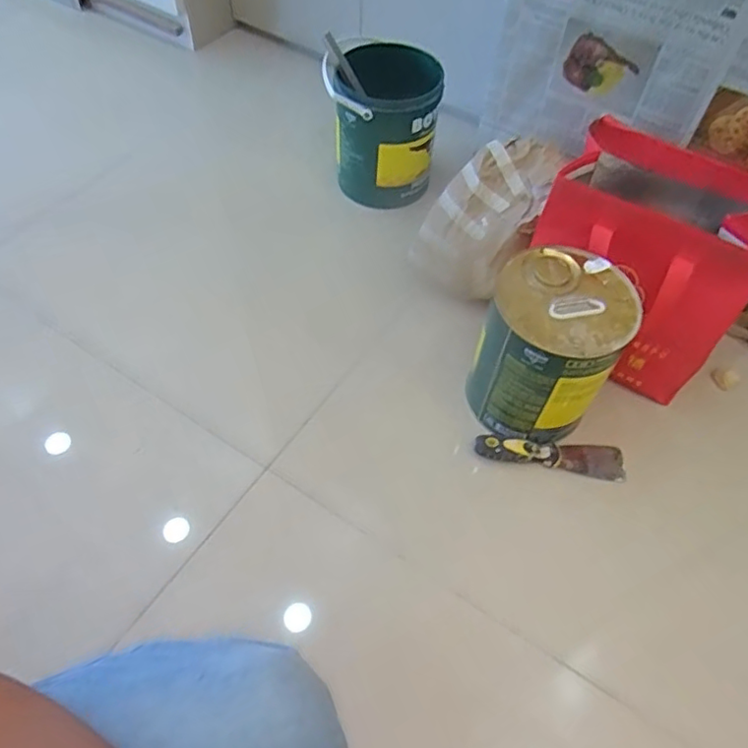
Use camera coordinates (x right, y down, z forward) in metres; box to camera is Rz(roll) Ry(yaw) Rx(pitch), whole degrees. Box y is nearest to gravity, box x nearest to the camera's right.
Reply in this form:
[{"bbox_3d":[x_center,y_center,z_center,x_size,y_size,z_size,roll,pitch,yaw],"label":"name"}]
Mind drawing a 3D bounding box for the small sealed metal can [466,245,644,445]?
[{"bbox_3d":[0.215,-0.031,0.761,0.159,0.182,0.161,2,55,-2],"label":"small sealed metal can"}]

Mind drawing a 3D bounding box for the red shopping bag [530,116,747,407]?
[{"bbox_3d":[0.351,-0.139,0.821,0.268,0.263,0.170,32,60,18],"label":"red shopping bag"}]

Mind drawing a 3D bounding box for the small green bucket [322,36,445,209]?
[{"bbox_3d":[0.012,-0.412,1.016,0.176,0.206,0.156,3,55,-1],"label":"small green bucket"}]

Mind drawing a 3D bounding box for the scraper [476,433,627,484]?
[{"bbox_3d":[0.228,0.102,0.789,0.191,0.025,0.044,8,55,2],"label":"scraper"}]

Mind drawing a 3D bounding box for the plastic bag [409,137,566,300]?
[{"bbox_3d":[0.162,-0.219,0.877,0.167,0.191,0.152,-34,64,-24],"label":"plastic bag"}]

